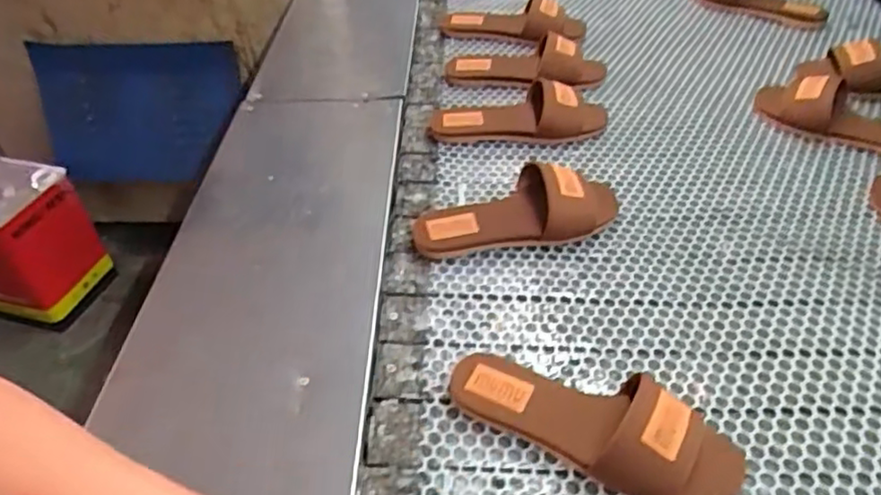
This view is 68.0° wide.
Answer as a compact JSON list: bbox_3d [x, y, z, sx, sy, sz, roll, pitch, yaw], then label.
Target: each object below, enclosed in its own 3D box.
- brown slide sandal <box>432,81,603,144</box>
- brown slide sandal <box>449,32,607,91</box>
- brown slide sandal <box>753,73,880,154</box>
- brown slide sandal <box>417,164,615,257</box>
[{"bbox_3d":[0.110,-0.191,0.917,0.247,0.057,0.100,3,42,6],"label":"brown slide sandal"},{"bbox_3d":[0.132,-0.293,1.024,0.249,0.055,0.100,7,43,10],"label":"brown slide sandal"},{"bbox_3d":[0.545,-0.177,0.876,0.242,0.065,0.095,30,51,31],"label":"brown slide sandal"},{"bbox_3d":[0.092,-0.049,0.756,0.251,0.064,0.101,-6,42,-4],"label":"brown slide sandal"}]

